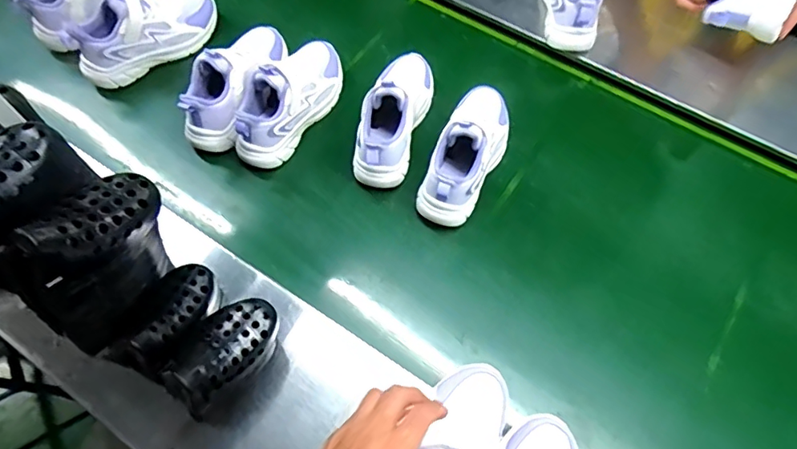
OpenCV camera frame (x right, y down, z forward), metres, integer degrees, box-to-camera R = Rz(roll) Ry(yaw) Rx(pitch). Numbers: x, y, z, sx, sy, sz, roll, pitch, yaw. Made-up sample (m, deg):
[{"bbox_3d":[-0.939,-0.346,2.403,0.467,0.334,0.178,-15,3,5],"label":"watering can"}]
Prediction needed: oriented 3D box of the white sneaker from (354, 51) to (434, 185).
[{"bbox_3d":[-0.003,-0.168,0.744,0.079,0.116,0.223,16,65,5],"label":"white sneaker"}]

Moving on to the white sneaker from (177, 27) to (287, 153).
[{"bbox_3d":[-0.238,-0.219,0.757,0.081,0.100,0.217,25,66,9],"label":"white sneaker"}]

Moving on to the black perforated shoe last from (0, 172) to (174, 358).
[{"bbox_3d":[-0.308,0.033,0.528,0.076,0.196,0.171,35,68,13],"label":"black perforated shoe last"}]

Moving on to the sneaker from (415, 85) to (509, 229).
[{"bbox_3d":[0.101,-0.109,0.717,0.086,0.108,0.221,22,66,8],"label":"sneaker"}]

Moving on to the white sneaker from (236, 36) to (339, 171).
[{"bbox_3d":[-0.156,-0.194,0.759,0.091,0.105,0.220,26,67,12],"label":"white sneaker"}]

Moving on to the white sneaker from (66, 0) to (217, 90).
[{"bbox_3d":[-0.391,-0.309,0.807,0.103,0.106,0.227,39,69,15],"label":"white sneaker"}]

